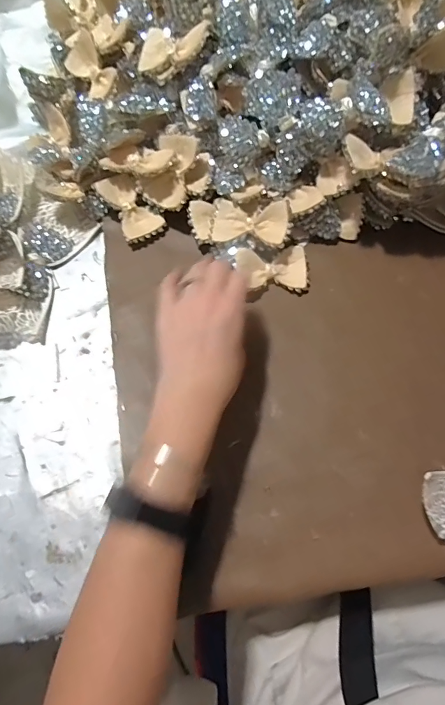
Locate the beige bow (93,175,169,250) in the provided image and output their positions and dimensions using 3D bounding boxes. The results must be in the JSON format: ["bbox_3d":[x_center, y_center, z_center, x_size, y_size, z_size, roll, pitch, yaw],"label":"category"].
[{"bbox_3d":[-0.109,-0.170,0.470,0.050,0.014,0.091,-34,86,-11],"label":"beige bow"}]

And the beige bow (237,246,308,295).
[{"bbox_3d":[0.058,-0.096,0.442,0.082,0.024,0.051,5,69,3],"label":"beige bow"}]

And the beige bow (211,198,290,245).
[{"bbox_3d":[0.029,-0.145,0.439,0.087,0.019,0.049,9,69,21],"label":"beige bow"}]

